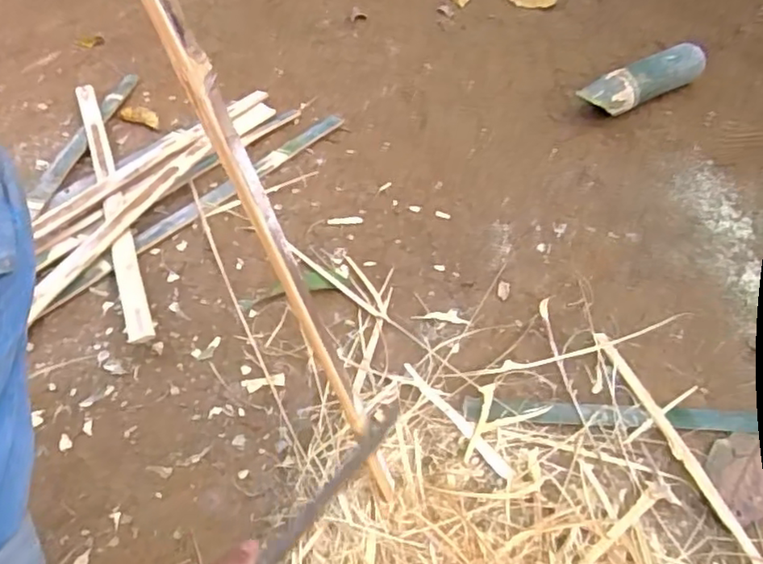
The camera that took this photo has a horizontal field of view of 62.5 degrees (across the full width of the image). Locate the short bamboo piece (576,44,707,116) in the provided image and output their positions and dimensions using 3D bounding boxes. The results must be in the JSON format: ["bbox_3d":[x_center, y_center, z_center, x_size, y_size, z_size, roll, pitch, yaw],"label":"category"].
[{"bbox_3d":[0.494,-0.380,1.197,0.270,0.076,0.082,-28,53,-22],"label":"short bamboo piece"}]

